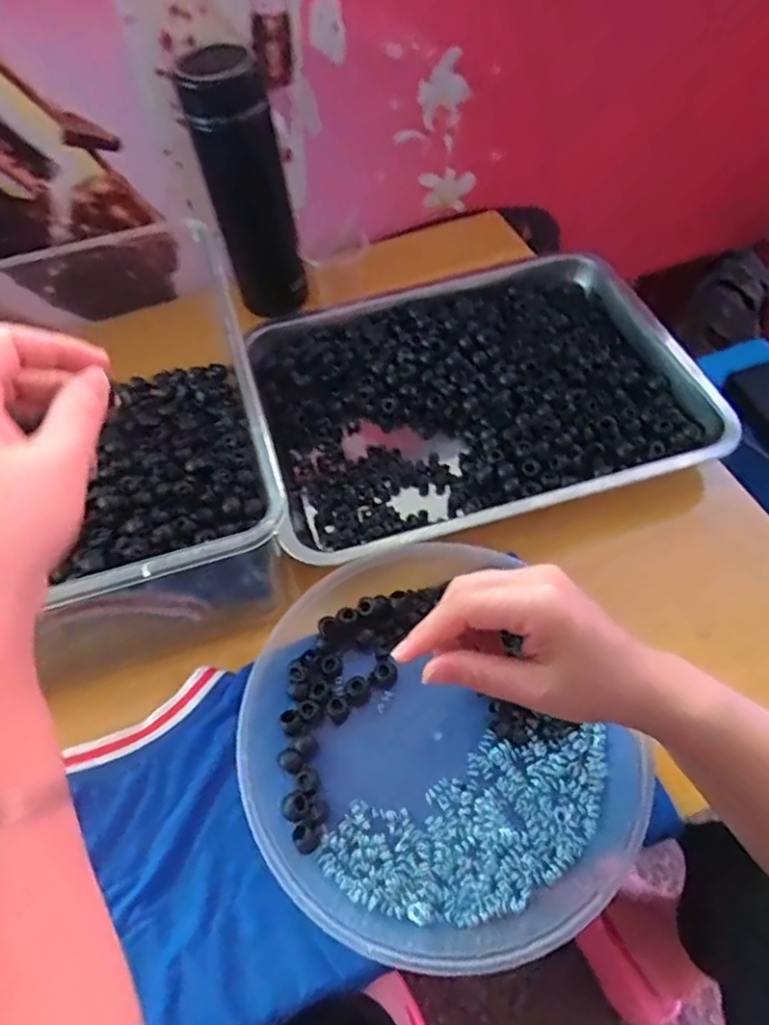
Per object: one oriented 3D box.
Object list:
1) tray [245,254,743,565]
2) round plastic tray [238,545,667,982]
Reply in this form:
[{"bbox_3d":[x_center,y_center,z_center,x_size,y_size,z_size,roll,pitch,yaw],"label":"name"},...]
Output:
[{"bbox_3d":[0.072,-0.106,0.514,0.347,0.043,0.280,-16,57,-7],"label":"tray"},{"bbox_3d":[0.026,0.134,0.368,0.203,0.041,0.229,-32,60,-16],"label":"round plastic tray"}]

